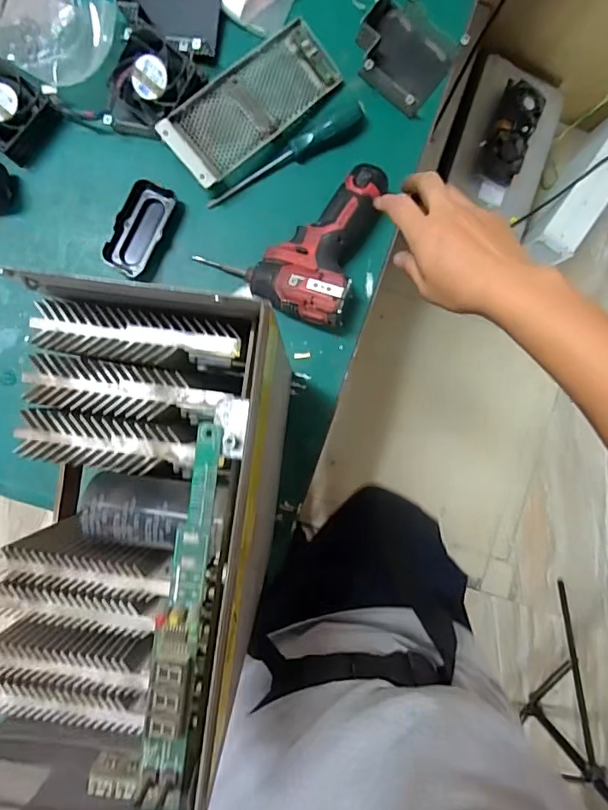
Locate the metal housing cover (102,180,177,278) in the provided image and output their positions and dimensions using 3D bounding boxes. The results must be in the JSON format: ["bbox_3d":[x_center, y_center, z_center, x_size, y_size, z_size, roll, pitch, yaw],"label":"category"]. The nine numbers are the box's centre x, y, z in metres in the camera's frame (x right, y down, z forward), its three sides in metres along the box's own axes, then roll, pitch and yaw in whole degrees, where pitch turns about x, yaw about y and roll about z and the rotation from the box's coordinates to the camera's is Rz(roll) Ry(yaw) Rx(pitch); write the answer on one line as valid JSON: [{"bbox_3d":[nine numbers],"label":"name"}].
[{"bbox_3d":[-0.192,-0.205,0.595,0.050,0.017,0.107,24,88,-3],"label":"metal housing cover"}]

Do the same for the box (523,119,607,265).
[{"bbox_3d":[0.701,-0.548,1.296,0.128,0.231,0.438,39,87,-3],"label":"box"}]

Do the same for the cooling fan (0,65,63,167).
[{"bbox_3d":[-0.338,-0.332,0.577,0.091,0.035,0.083,37,88,-3],"label":"cooling fan"}]

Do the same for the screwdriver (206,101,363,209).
[{"bbox_3d":[-0.019,-0.298,0.608,0.213,0.027,0.030,-33,92,-3],"label":"screwdriver"}]

